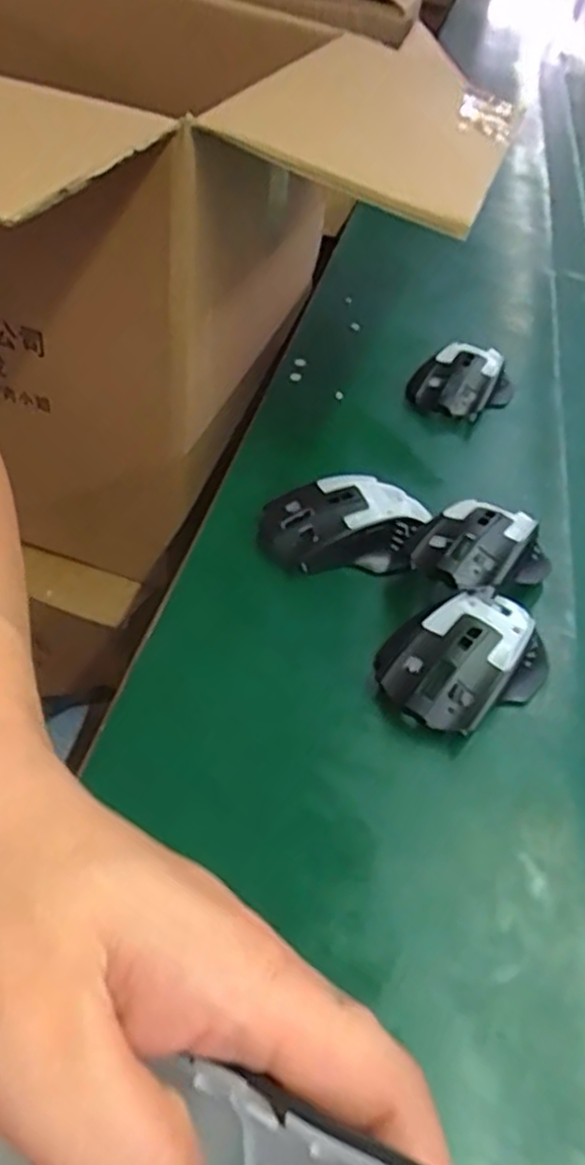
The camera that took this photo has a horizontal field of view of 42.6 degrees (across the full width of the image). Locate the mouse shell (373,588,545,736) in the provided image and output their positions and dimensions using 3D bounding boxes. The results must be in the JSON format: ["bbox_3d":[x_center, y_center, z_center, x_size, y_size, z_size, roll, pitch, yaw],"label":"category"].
[{"bbox_3d":[0.097,0.041,0.420,0.100,0.038,0.071,-24,51,-27],"label":"mouse shell"}]

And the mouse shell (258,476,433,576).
[{"bbox_3d":[0.034,-0.036,0.494,0.110,0.043,0.068,5,44,0],"label":"mouse shell"}]

